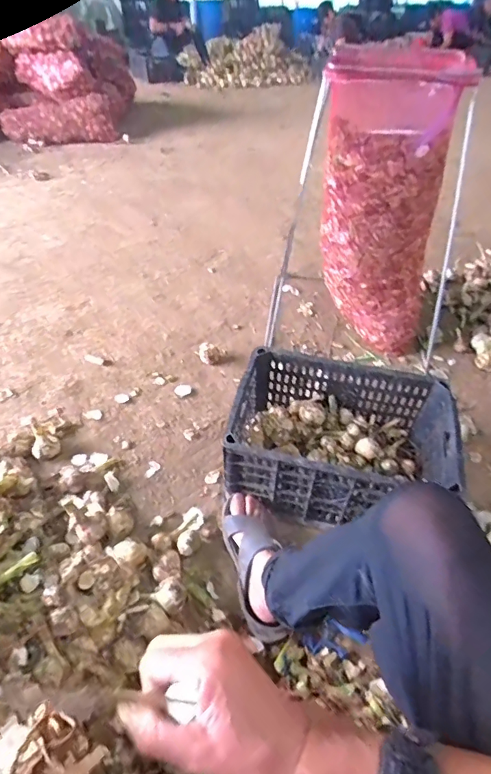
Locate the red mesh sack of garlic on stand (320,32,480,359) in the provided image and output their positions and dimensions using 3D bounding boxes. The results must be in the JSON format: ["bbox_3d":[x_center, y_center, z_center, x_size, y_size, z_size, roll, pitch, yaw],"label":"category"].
[{"bbox_3d":[0.362,-0.427,1.189,0.346,0.756,0.217,20,48,18],"label":"red mesh sack of garlic on stand"}]

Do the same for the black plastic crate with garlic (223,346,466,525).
[{"bbox_3d":[0.205,0.125,0.978,0.445,0.235,0.299,8,46,7],"label":"black plastic crate with garlic"}]

